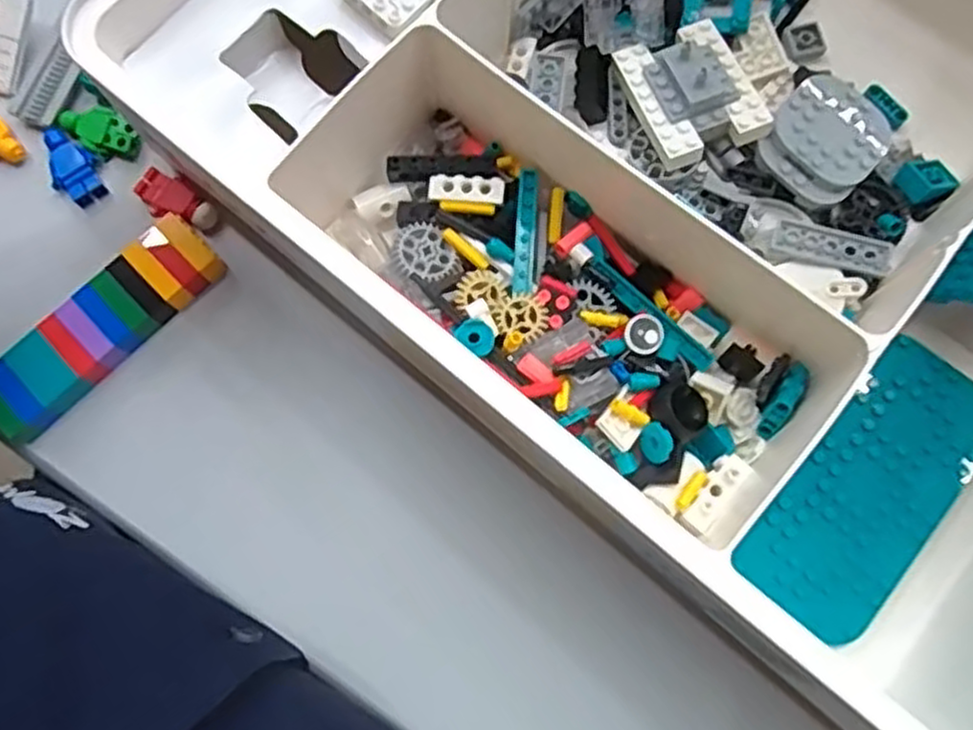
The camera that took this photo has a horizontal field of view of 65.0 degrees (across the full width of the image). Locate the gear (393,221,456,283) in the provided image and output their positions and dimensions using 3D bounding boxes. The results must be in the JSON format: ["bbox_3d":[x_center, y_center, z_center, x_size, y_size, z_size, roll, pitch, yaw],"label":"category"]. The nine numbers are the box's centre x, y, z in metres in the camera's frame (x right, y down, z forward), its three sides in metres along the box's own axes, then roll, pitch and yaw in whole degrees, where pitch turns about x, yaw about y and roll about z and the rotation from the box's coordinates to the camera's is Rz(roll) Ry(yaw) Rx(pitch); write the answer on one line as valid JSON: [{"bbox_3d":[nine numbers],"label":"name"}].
[{"bbox_3d":[-0.025,-0.047,0.318,0.025,0.005,0.024,20,78,5],"label":"gear"}]

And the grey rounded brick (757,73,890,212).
[{"bbox_3d":[0.149,-0.099,0.338,0.044,0.018,0.057,41,81,9],"label":"grey rounded brick"}]

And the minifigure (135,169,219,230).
[{"bbox_3d":[-0.146,-0.076,0.356,0.040,0.010,0.021,42,81,10],"label":"minifigure"}]

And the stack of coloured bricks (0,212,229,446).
[{"bbox_3d":[-0.172,-0.017,0.340,0.116,0.019,0.033,-44,80,-9],"label":"stack of coloured bricks"}]

